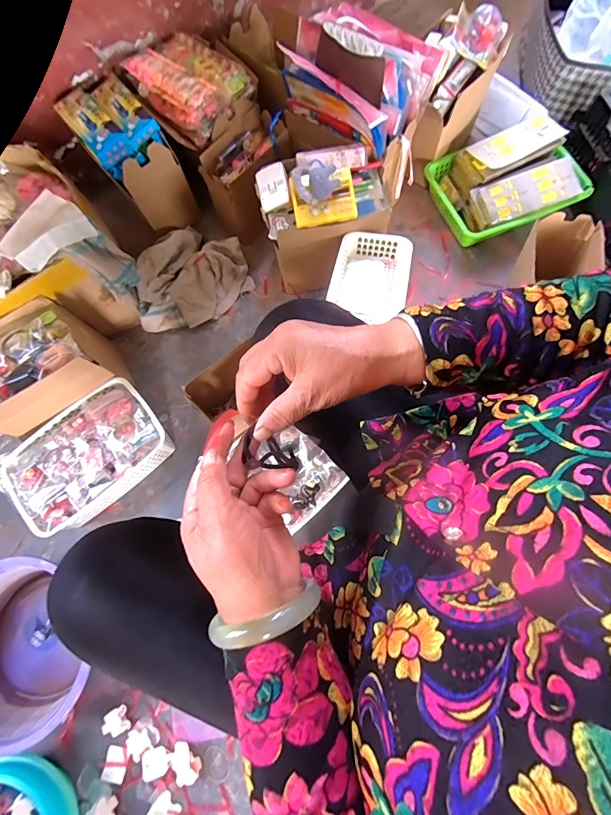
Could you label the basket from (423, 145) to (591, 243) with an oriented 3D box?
[{"bbox_3d":[0.477,-0.508,0.909,0.347,0.109,0.237,-11,70,-4],"label":"basket"}]

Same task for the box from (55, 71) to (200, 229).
[{"bbox_3d":[-0.401,-0.569,0.873,0.160,0.218,0.222,-36,74,-13],"label":"box"}]

